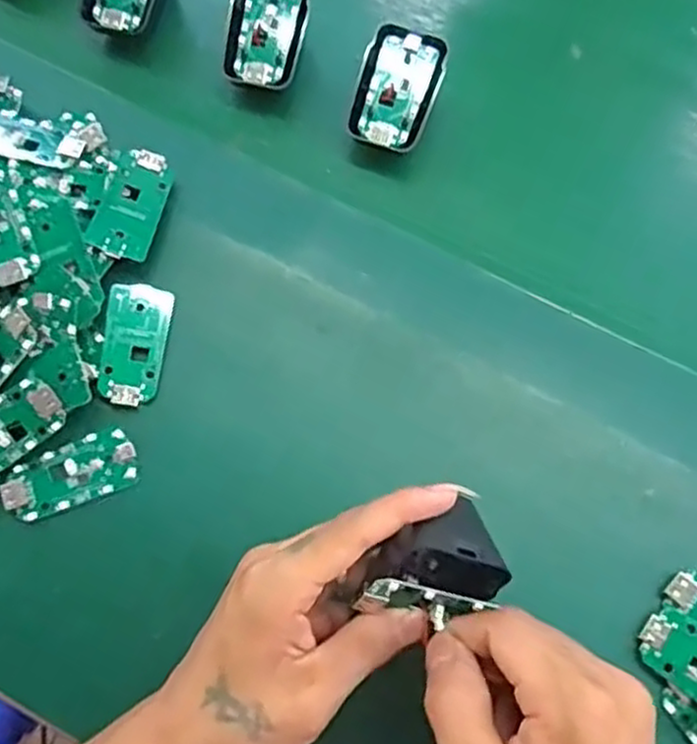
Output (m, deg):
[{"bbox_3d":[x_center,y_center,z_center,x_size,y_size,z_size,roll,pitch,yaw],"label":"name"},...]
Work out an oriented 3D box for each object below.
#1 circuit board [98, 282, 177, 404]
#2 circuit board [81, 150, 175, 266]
[{"bbox_3d":[-0.109,-0.015,0.371,0.031,0.007,0.062,3,71,-1],"label":"circuit board"},{"bbox_3d":[-0.115,-0.089,0.386,0.031,0.005,0.063,21,69,-9],"label":"circuit board"}]

